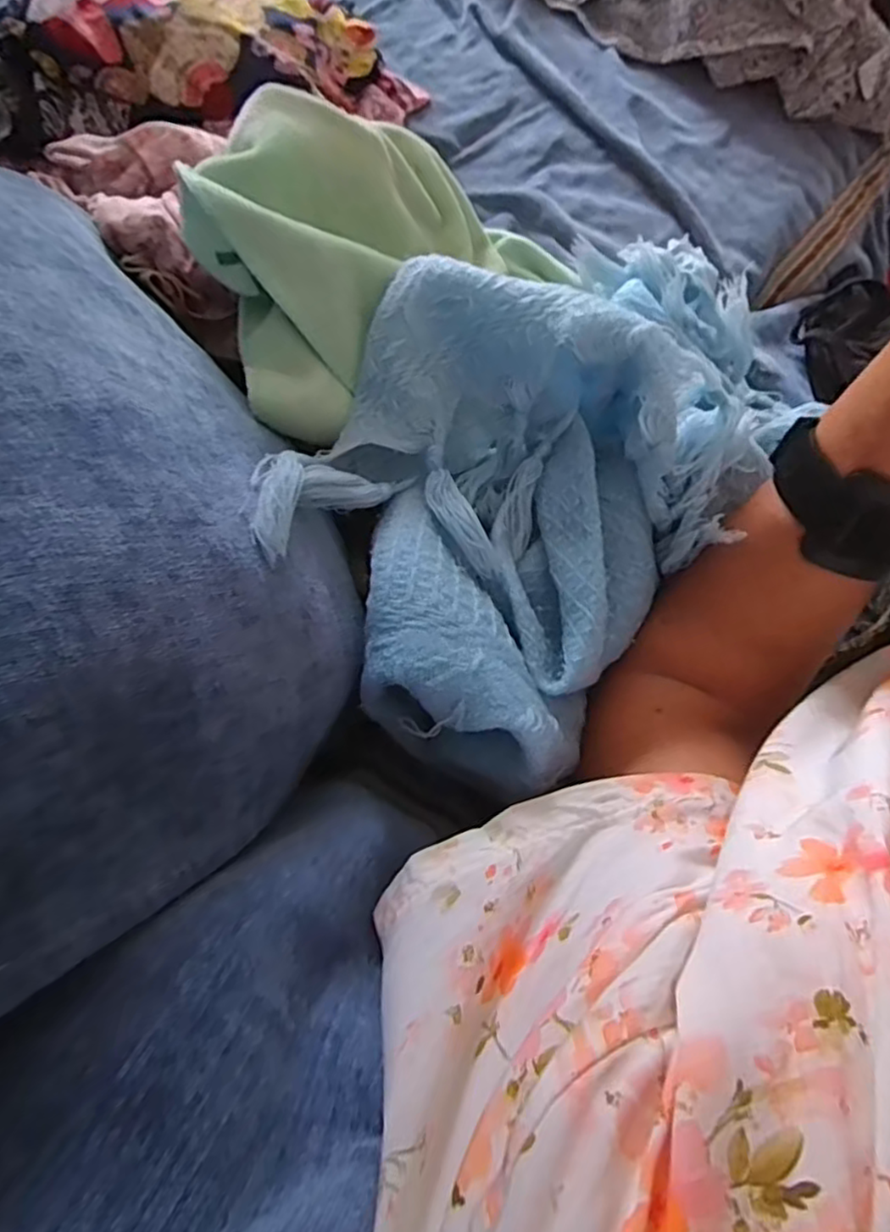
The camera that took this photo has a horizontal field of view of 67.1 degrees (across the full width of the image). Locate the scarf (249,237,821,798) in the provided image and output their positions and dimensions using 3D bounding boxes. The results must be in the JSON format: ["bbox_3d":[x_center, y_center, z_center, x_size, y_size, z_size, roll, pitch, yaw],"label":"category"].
[{"bbox_3d":[0.024,-0.054,0.269,0.160,0.061,0.209,34,73,9],"label":"scarf"}]

